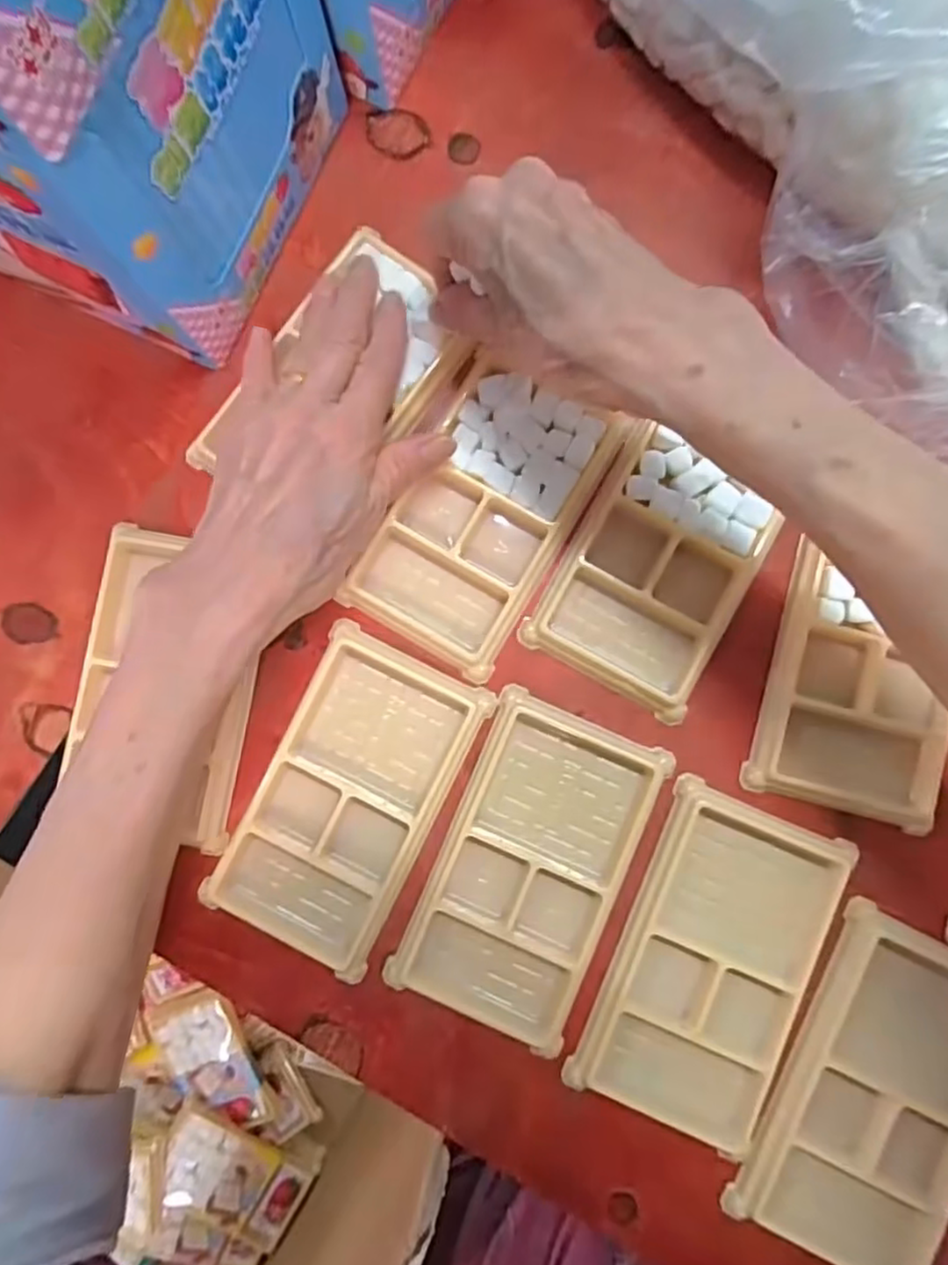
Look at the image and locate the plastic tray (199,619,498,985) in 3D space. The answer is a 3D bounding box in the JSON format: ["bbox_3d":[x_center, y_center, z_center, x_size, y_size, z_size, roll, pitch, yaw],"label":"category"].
[{"bbox_3d":[-0.054,0.074,0.298,0.074,0.011,0.136,26,87,4],"label":"plastic tray"}]

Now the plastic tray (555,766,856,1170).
[{"bbox_3d":[0.101,0.140,0.284,0.077,0.011,0.134,22,87,4],"label":"plastic tray"}]

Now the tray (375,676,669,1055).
[{"bbox_3d":[0.024,0.101,0.292,0.076,0.012,0.135,23,87,4],"label":"tray"}]

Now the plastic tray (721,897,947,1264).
[{"bbox_3d":[0.166,0.189,0.276,0.074,0.009,0.132,25,87,4],"label":"plastic tray"}]

